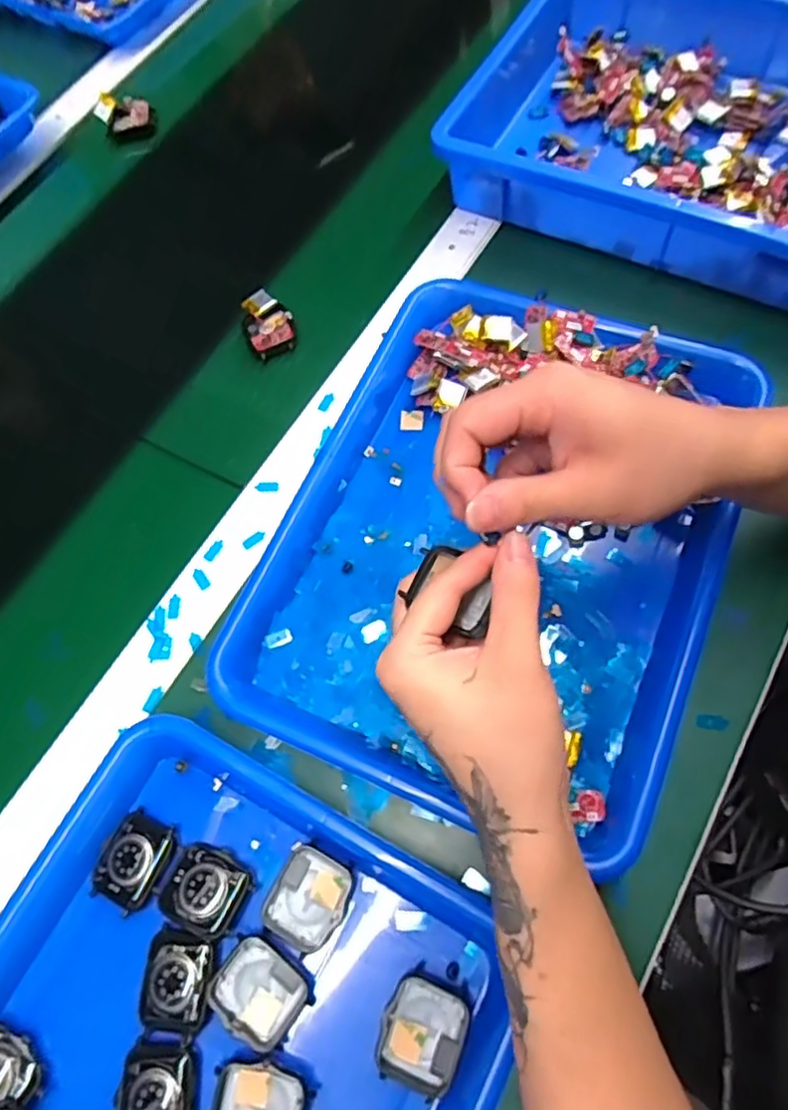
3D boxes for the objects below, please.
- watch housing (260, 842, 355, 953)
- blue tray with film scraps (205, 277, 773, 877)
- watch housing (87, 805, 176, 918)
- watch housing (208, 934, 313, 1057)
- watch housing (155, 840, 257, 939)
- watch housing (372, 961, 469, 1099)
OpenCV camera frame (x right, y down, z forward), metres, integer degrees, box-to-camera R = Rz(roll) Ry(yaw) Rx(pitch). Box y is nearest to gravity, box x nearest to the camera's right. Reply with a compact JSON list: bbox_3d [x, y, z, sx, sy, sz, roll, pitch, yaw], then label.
[{"bbox_3d":[-0.044,0.177,0.331,0.039,0.008,0.044,20,71,13],"label":"watch housing"},{"bbox_3d":[0.065,-0.015,0.393,0.257,0.048,0.324,20,72,13],"label":"blue tray with film scraps"},{"bbox_3d":[-0.141,0.167,0.348,0.039,0.008,0.046,22,72,14],"label":"watch housing"},{"bbox_3d":[-0.066,0.215,0.316,0.044,0.008,0.037,36,76,18],"label":"watch housing"},{"bbox_3d":[-0.098,0.174,0.333,0.044,0.012,0.038,16,71,12],"label":"watch housing"},{"bbox_3d":[0.014,0.229,0.308,0.038,0.007,0.045,15,70,11],"label":"watch housing"}]

